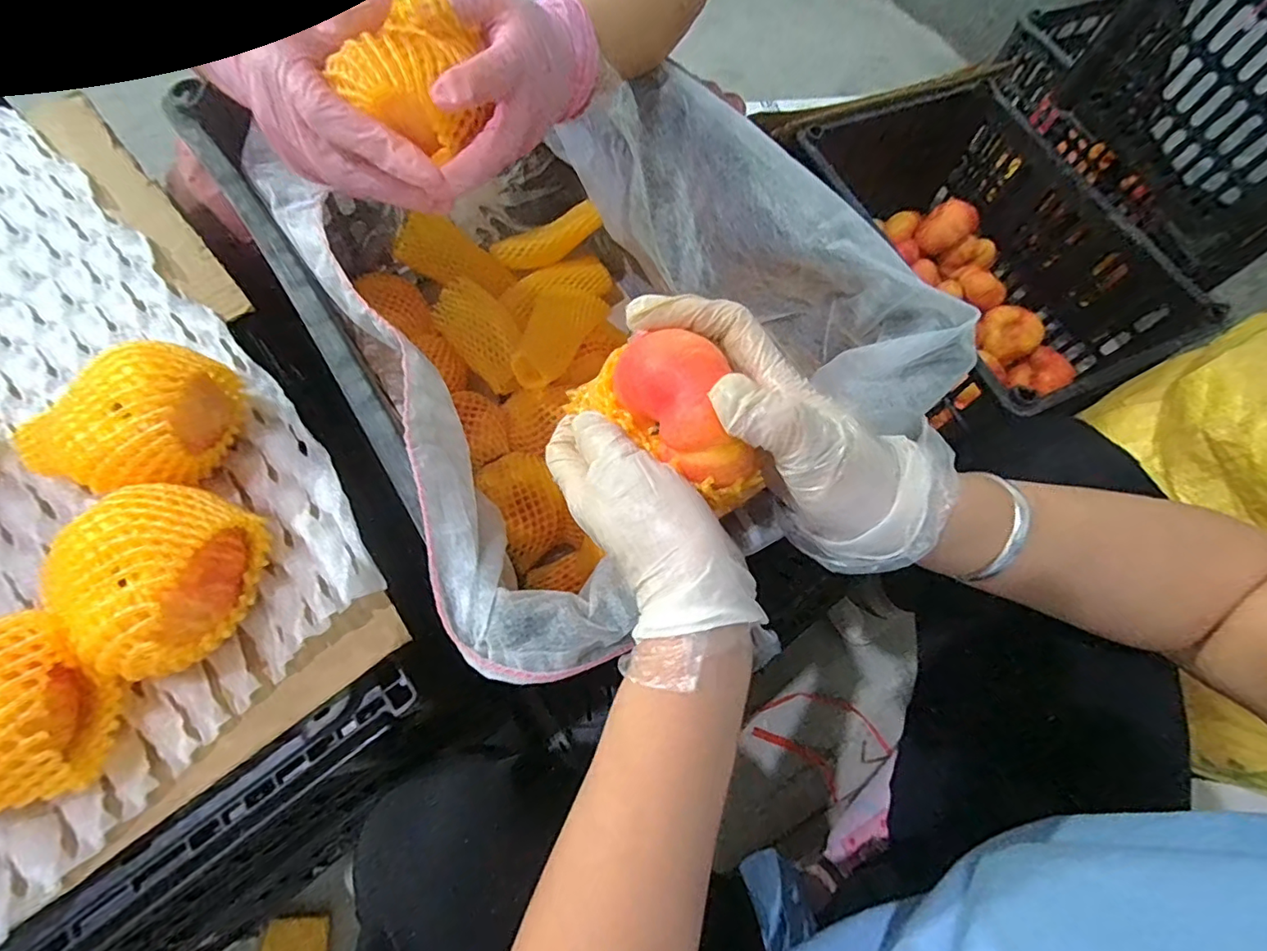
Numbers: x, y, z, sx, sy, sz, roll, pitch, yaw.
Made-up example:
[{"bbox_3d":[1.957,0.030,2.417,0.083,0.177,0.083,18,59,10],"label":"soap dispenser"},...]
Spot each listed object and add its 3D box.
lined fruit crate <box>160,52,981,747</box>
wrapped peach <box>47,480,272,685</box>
[{"bbox_3d":[-0.060,-0.129,0.462,0.342,0.231,0.493,-31,71,-15],"label":"lined fruit crate"},{"bbox_3d":[-0.243,0.053,0.283,0.087,0.066,0.091,17,67,5],"label":"wrapped peach"}]

